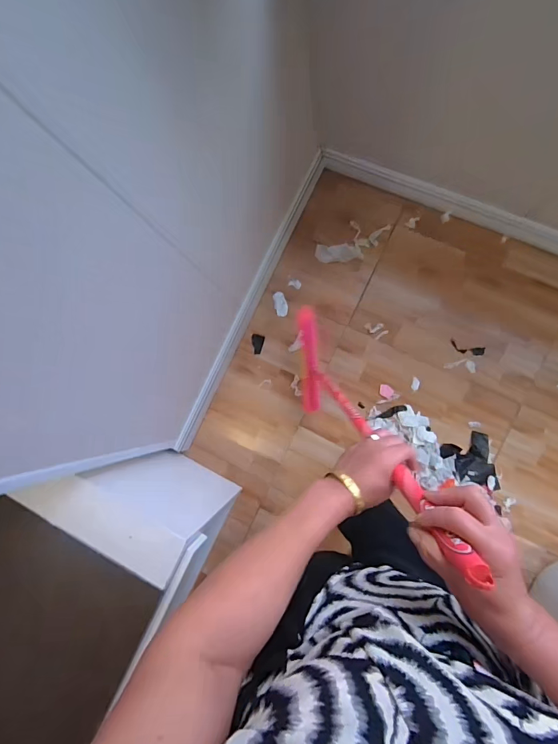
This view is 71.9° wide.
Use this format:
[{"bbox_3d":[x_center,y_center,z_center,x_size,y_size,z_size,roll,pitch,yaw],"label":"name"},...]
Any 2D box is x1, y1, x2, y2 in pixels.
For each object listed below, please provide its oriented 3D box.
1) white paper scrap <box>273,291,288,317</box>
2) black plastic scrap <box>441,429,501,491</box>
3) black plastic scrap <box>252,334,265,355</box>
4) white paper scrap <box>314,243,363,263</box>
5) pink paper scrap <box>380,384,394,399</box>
[{"bbox_3d":[0.006,-0.236,1.338,0.044,0.008,0.088,-20,84,7],"label":"white paper scrap"},{"bbox_3d":[0.594,0.289,1.200,0.150,0.028,0.179,-12,85,7],"label":"black plastic scrap"},{"bbox_3d":[-0.073,-0.097,1.333,0.043,0.004,0.070,2,82,0],"label":"black plastic scrap"},{"bbox_3d":[0.209,-0.415,1.338,0.159,0.013,0.065,0,86,8],"label":"white paper scrap"},{"bbox_3d":[0.351,0.064,1.254,0.044,0.008,0.042,13,84,12],"label":"pink paper scrap"}]

